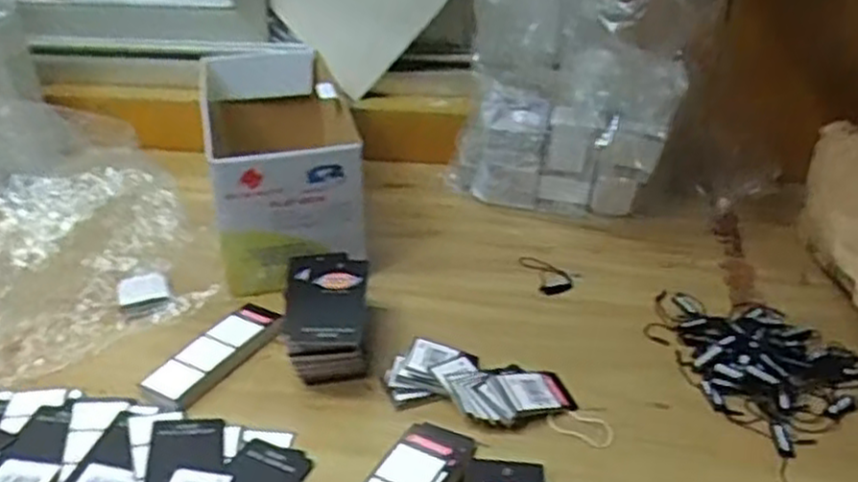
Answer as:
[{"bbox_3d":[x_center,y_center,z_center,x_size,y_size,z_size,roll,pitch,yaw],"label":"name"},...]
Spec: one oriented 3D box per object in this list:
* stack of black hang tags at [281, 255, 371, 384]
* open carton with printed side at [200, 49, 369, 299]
[{"bbox_3d":[-0.081,0.059,0.604,0.064,0.054,0.112,-1,31,-1],"label":"stack of black hang tags"},{"bbox_3d":[-0.154,-0.089,0.772,0.125,0.127,0.314,-8,32,-13],"label":"open carton with printed side"}]

